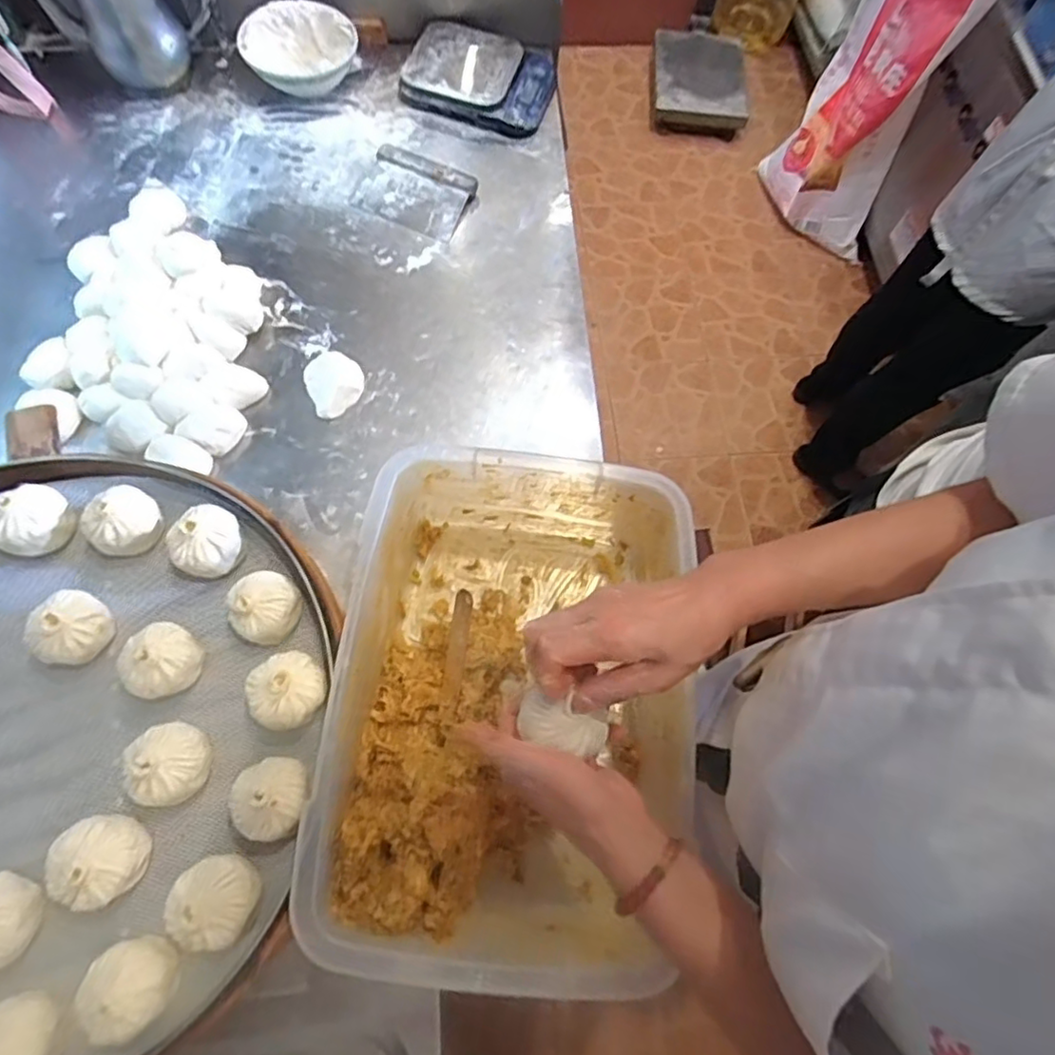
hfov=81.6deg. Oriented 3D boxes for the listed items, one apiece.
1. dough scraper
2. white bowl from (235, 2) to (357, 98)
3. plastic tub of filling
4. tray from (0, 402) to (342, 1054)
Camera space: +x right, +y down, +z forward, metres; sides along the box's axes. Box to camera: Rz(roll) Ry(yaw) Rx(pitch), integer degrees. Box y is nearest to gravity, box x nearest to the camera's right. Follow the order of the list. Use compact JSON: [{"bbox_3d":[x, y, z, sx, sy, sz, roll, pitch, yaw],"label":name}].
[{"bbox_3d":[-0.146,-0.451,0.817,0.136,0.019,0.110,21,69,5],"label":"dough scraper"},{"bbox_3d":[-0.322,-0.662,0.865,0.153,0.064,0.153,1,69,-3],"label":"white bowl"},{"bbox_3d":[-0.011,0.147,0.546,0.283,0.137,0.403,7,69,-1],"label":"plastic tub of filling"},{"bbox_3d":[-0.408,0.170,0.487,0.467,0.061,0.489,1,70,-2],"label":"tray"}]

